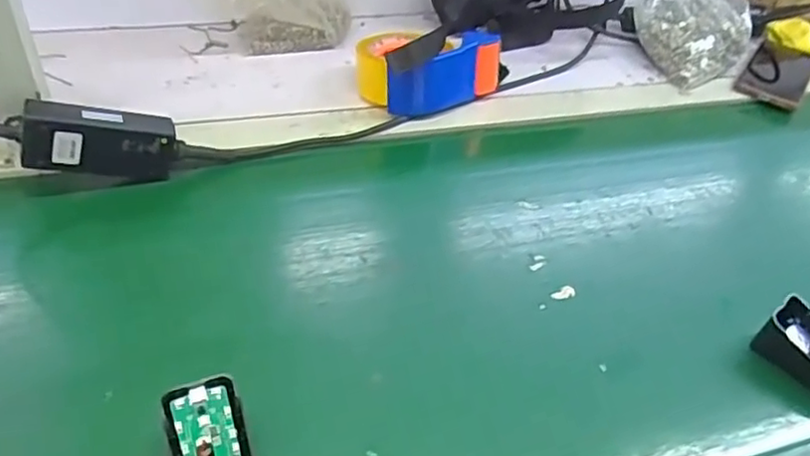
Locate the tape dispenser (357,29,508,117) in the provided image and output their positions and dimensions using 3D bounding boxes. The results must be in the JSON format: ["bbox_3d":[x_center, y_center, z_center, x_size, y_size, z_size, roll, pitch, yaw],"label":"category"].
[{"bbox_3d":[0.026,-0.183,0.706,0.159,0.063,0.097,-18,48,-26],"label":"tape dispenser"}]

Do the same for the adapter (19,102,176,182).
[{"bbox_3d":[-0.254,-0.072,0.536,0.114,0.051,0.028,4,38,-32],"label":"adapter"}]

